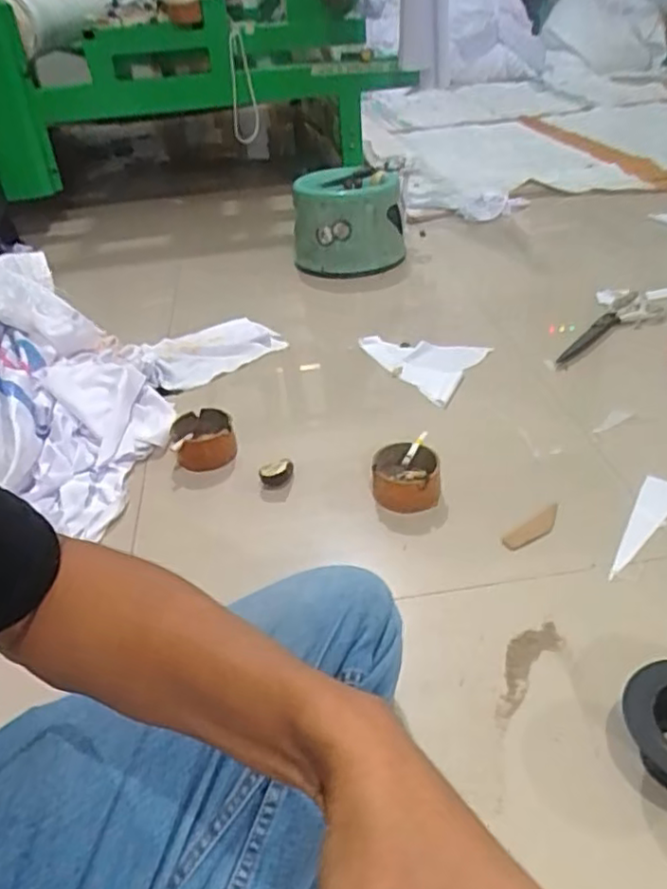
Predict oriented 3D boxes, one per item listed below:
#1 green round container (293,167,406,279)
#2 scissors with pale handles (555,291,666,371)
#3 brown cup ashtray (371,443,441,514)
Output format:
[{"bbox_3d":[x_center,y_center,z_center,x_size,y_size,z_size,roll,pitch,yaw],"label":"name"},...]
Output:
[{"bbox_3d":[0.030,-0.489,1.442,0.235,0.179,0.240,-3,34,2],"label":"green round container"},{"bbox_3d":[0.465,-0.189,1.098,0.093,0.021,0.288,23,43,34],"label":"scissors with pale handles"},{"bbox_3d":[0.090,0.039,0.812,0.081,0.046,0.081,0,35,6],"label":"brown cup ashtray"}]

